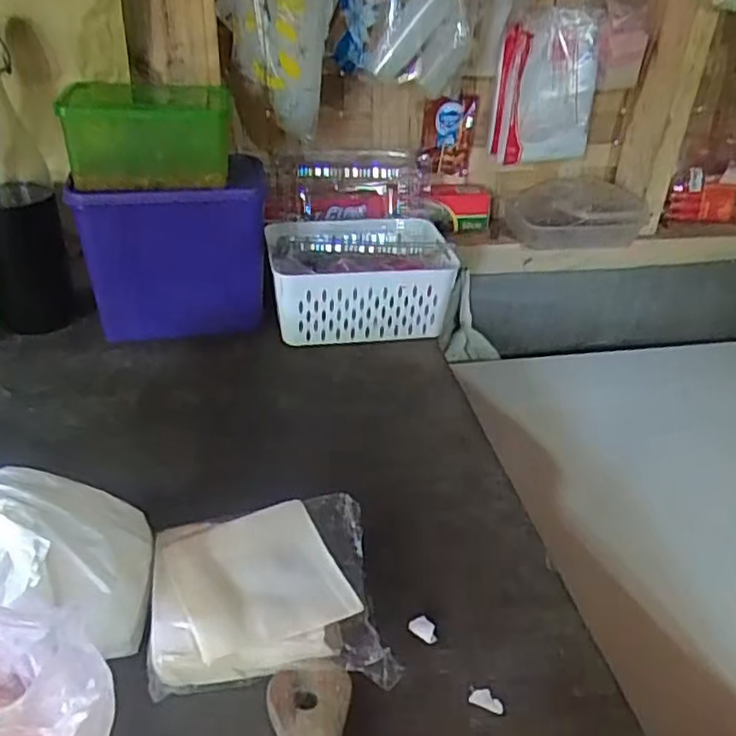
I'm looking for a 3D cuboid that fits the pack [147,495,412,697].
[{"bbox_3d":[-0.067,0.144,0.440,0.138,0.037,0.123,-1,37,-12],"label":"pack"}]

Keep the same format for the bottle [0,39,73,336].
[{"bbox_3d":[-0.371,-0.187,0.699,0.079,0.308,0.069,-13,36,-23],"label":"bottle"}]

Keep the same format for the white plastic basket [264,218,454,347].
[{"bbox_3d":[-0.011,-0.113,0.789,0.197,0.109,0.153,-3,33,-9],"label":"white plastic basket"}]

